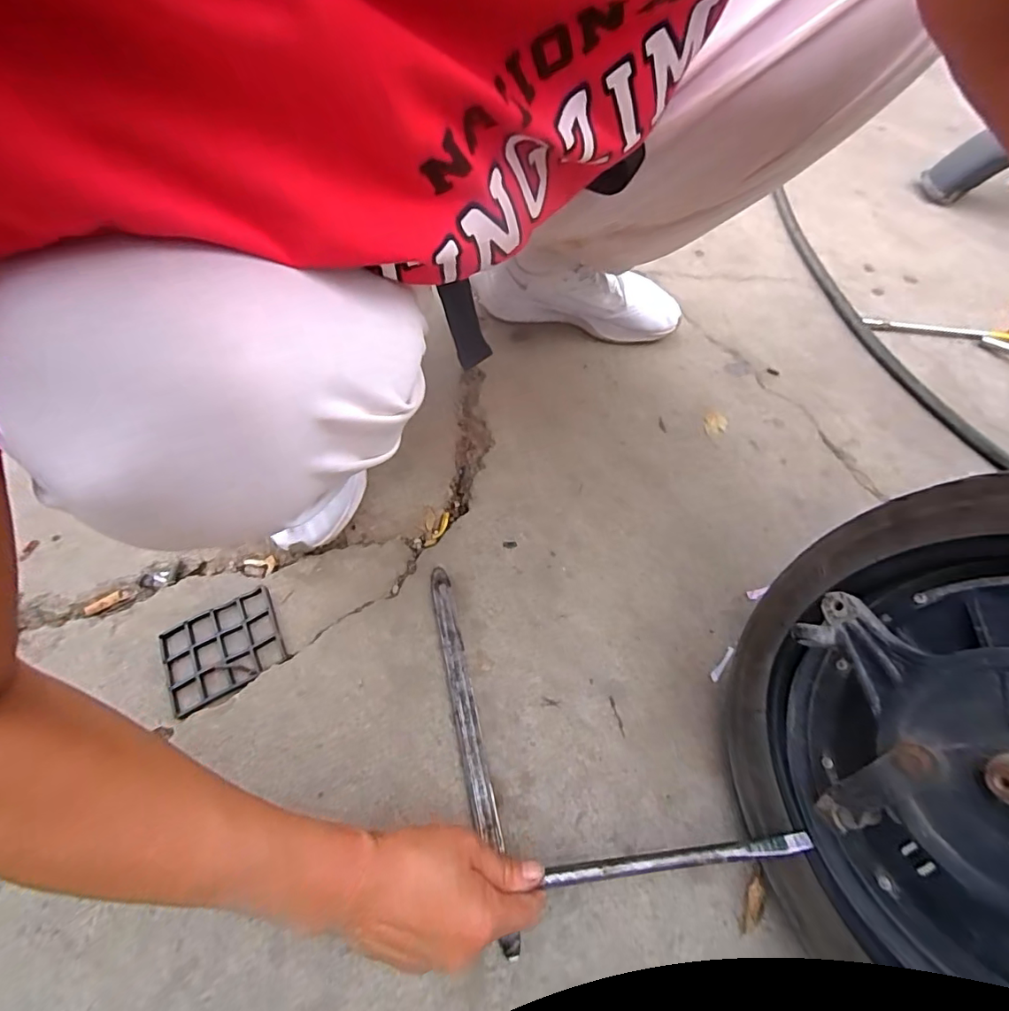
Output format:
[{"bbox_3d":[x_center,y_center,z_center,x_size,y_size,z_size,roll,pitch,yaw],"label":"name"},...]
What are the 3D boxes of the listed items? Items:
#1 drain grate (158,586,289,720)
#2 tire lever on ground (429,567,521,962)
[{"bbox_3d":[-0.253,0.128,0.461,0.099,0.009,0.084,-24,63,-17],"label":"drain grate"},{"bbox_3d":[-0.030,0.184,0.424,0.020,0.010,0.289,-10,60,-10],"label":"tire lever on ground"}]

